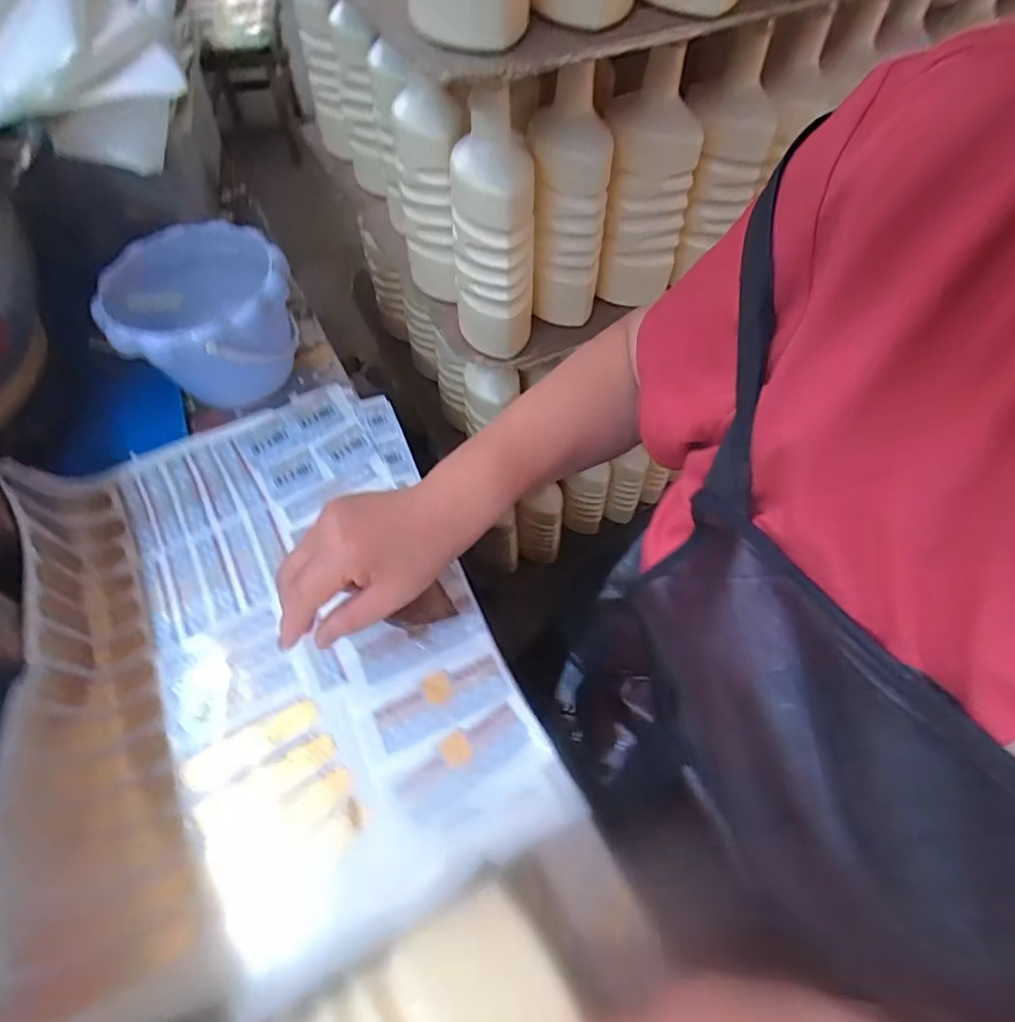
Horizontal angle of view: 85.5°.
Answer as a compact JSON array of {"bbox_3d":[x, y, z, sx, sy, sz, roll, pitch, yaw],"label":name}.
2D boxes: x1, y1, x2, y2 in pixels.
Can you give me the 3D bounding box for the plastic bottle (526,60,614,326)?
[{"bbox_3d":[0.056,-0.273,0.507,0.074,0.214,0.056,-8,59,-6],"label":"plastic bottle"}]

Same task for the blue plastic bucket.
[{"bbox_3d":[-0.273,-0.171,0.514,0.139,0.115,0.146,1,58,-1],"label":"blue plastic bucket"}]

